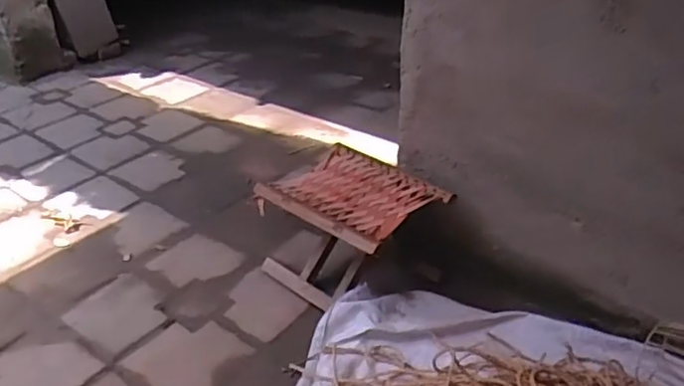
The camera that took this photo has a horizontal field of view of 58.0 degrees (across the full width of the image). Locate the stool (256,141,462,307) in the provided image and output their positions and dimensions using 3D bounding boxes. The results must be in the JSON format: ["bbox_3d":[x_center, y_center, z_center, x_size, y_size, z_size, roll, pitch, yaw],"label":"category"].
[{"bbox_3d":[0.021,0.088,1.325,0.309,0.230,0.269,26,41,35],"label":"stool"}]

